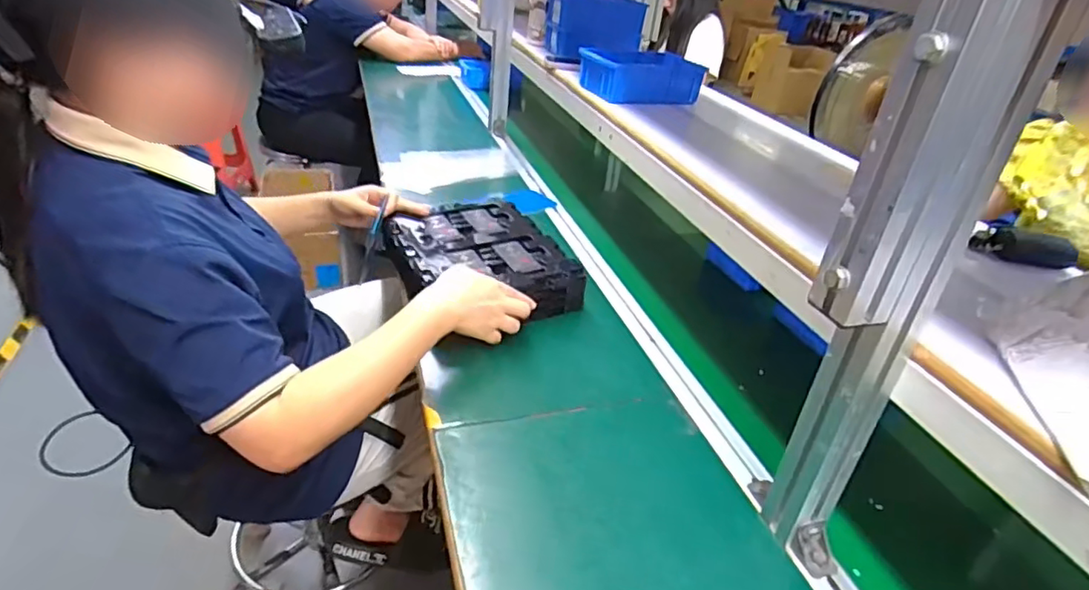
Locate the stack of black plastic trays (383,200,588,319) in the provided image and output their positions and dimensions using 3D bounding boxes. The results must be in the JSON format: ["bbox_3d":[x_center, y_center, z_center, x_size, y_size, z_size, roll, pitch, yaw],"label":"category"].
[{"bbox_3d":[-0.099,-0.051,0.901,0.222,0.066,0.266,-12,36,-28],"label":"stack of black plastic trays"}]

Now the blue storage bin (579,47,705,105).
[{"bbox_3d":[0.169,-0.389,1.049,0.208,0.071,0.116,-5,34,-20],"label":"blue storage bin"}]

